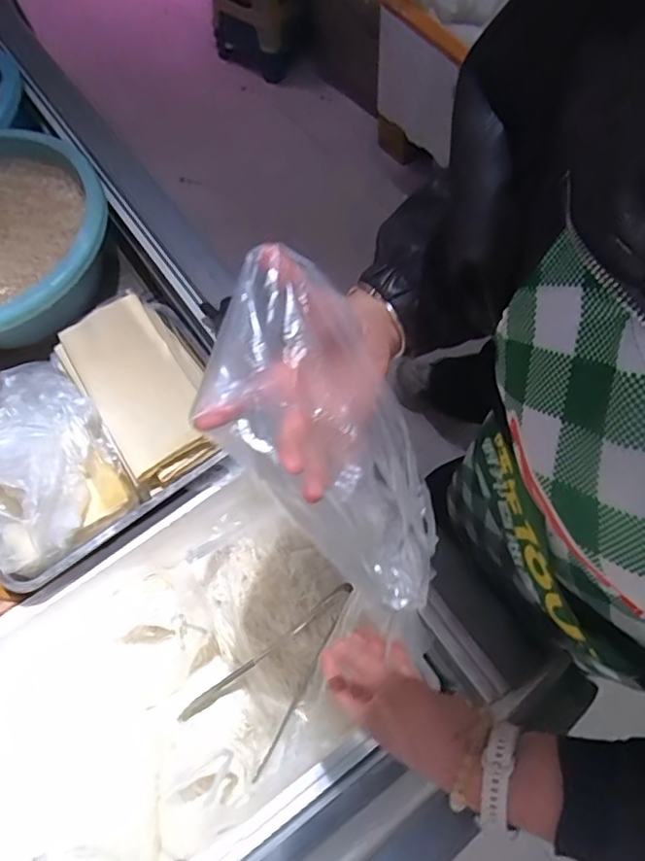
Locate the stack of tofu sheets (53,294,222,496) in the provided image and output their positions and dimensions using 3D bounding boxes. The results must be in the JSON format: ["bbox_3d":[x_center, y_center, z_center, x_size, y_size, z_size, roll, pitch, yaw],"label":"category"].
[{"bbox_3d":[-0.250,-0.060,0.777,0.155,0.052,0.269,-32,69,-11],"label":"stack of tofu sheets"}]

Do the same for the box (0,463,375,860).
[{"bbox_3d":[-0.217,0.366,0.752,0.566,0.159,0.402,-34,69,-11],"label":"box"}]

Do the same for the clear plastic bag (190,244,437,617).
[{"bbox_3d":[0.014,0.015,0.387,0.106,0.039,0.258,-42,115,-14],"label":"clear plastic bag"}]

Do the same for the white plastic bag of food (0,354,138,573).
[{"bbox_3d":[-0.404,0.026,0.723,0.222,0.131,0.269,-37,70,-12],"label":"white plastic bag of food"}]

